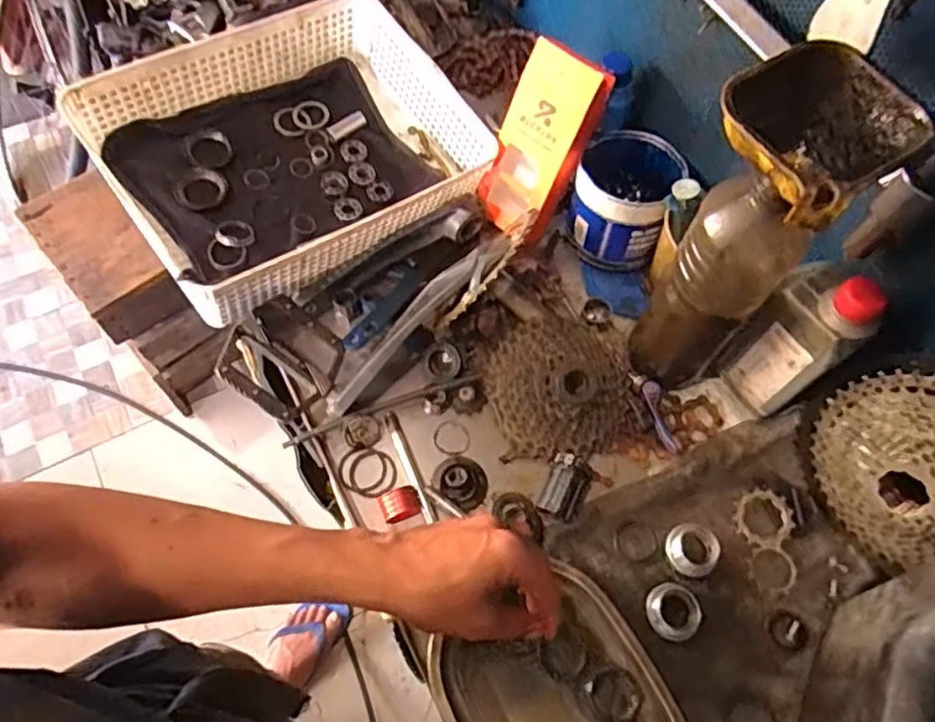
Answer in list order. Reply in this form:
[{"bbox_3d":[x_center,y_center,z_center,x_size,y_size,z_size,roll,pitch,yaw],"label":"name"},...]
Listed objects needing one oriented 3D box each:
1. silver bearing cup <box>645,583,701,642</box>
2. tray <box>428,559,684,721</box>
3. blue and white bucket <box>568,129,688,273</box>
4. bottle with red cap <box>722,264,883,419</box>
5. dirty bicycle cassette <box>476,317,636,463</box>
[{"bbox_3d":[0.169,0.206,0.534,0.039,0.020,0.043,-8,65,-5],"label":"silver bearing cup"},{"bbox_3d":[0.073,0.271,0.495,0.159,0.042,0.178,-26,68,-13],"label":"tray"},{"bbox_3d":[0.153,-0.162,0.650,0.094,0.084,0.110,18,66,8],"label":"blue and white bucket"},{"bbox_3d":[0.273,-0.012,0.548,0.046,0.177,0.064,-35,70,-16],"label":"bottle with red cap"},{"bbox_3d":[0.084,0.010,0.601,0.135,0.059,0.144,0,64,-1],"label":"dirty bicycle cassette"}]

